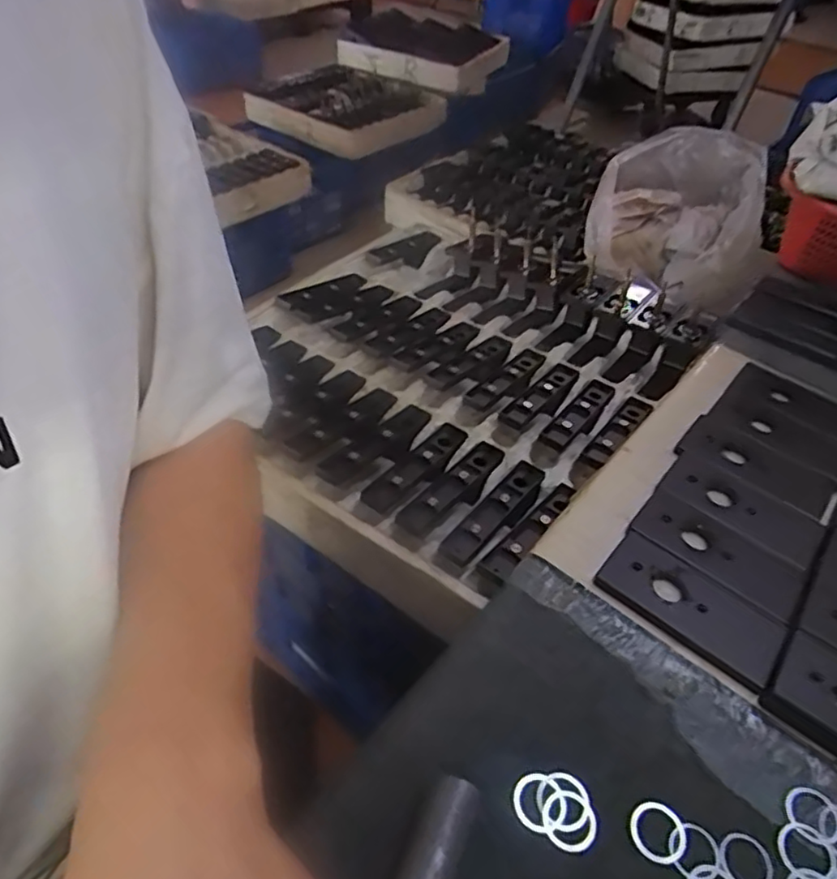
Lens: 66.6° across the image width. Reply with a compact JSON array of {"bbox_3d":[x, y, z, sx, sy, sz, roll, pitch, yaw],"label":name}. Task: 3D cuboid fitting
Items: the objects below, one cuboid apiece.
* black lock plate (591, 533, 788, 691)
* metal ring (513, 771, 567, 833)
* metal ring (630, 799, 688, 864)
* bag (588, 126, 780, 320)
[{"bbox_3d":[0.162,0.098,0.381,0.102,0.008,0.049,33,52,27],"label":"black lock plate"},{"bbox_3d":[0.059,0.175,0.309,0.025,0.004,0.026,2,45,-2],"label":"metal ring"},{"bbox_3d":[0.114,0.187,0.304,0.026,0.004,0.025,2,45,-2],"label":"metal ring"},{"bbox_3d":[0.447,-0.382,1.090,0.286,0.185,0.265,13,45,10],"label":"bag"}]

